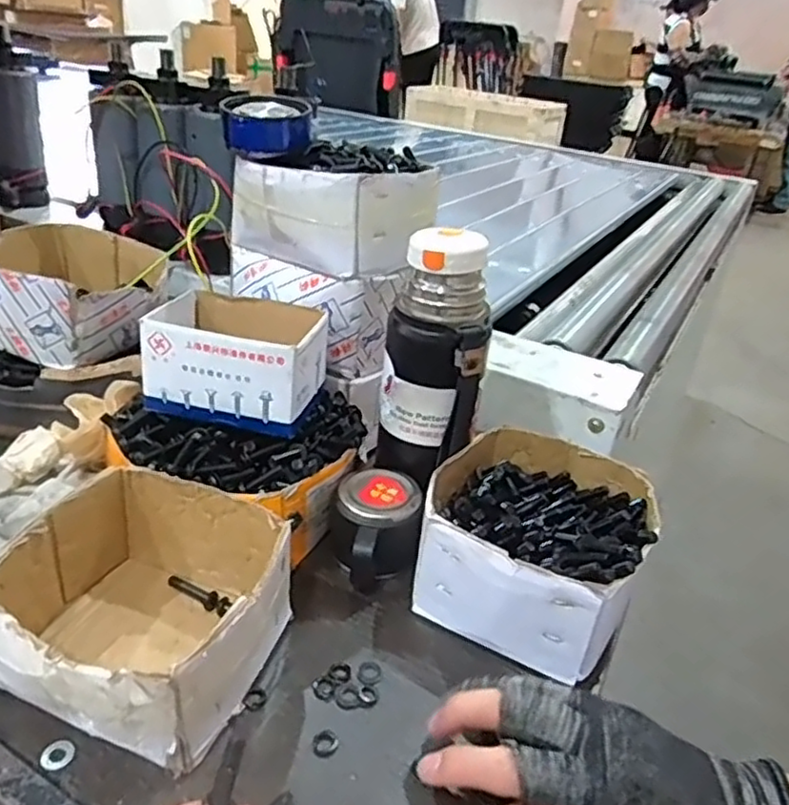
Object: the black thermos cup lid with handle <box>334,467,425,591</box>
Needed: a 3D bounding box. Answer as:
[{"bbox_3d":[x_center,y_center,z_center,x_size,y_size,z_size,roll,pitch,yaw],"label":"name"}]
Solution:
[{"bbox_3d":[-0.013,0.091,0.495,0.057,0.053,0.078,2,29,-8],"label":"black thermos cup lid with handle"}]

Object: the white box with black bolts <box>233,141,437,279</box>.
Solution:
[{"bbox_3d":[-0.048,-0.165,0.568,0.140,0.079,0.129,20,32,22],"label":"white box with black bolts"}]

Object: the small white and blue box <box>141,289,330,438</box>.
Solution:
[{"bbox_3d":[-0.116,-0.036,0.509,0.122,0.065,0.096,10,29,5],"label":"small white and blue box"}]

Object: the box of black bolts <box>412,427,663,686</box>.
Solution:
[{"bbox_3d":[0.098,0.094,0.479,0.149,0.075,0.153,19,31,21],"label":"box of black bolts"}]

